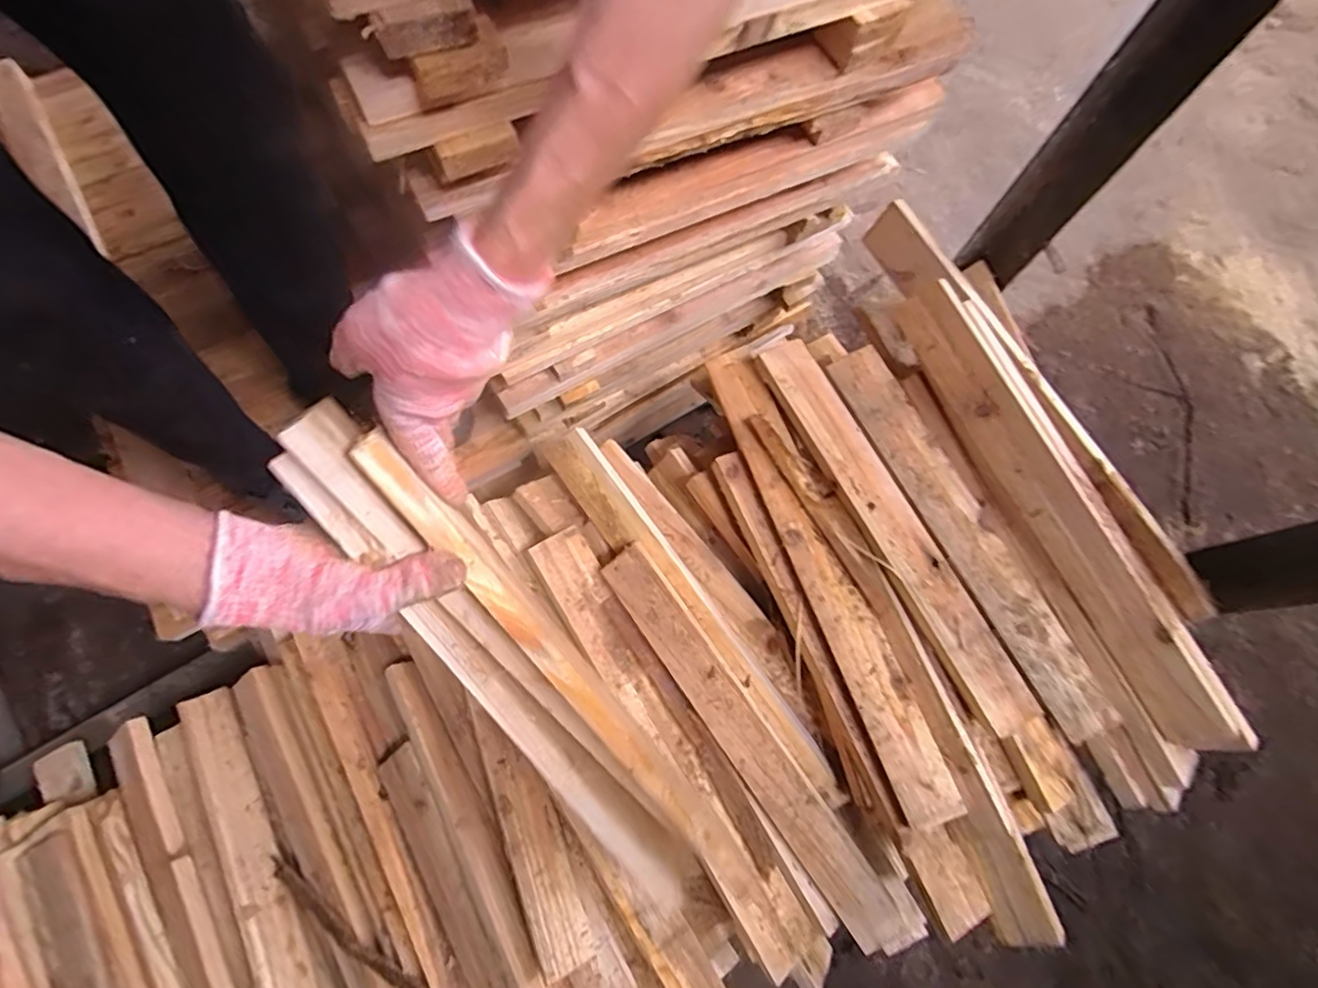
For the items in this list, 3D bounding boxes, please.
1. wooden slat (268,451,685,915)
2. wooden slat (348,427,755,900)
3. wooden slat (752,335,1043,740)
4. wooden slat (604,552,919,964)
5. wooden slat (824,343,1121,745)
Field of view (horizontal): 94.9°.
[{"bbox_3d":[-0.105,0.170,0.445,0.027,0.014,0.476,-36,113,-11],"label":"wooden slat"},{"bbox_3d":[-0.052,0.150,0.438,0.028,0.013,0.462,-38,111,-12],"label":"wooden slat"},{"bbox_3d":[0.230,0.026,0.607,0.052,0.015,0.432,-26,77,-10],"label":"wooden slat"},{"bbox_3d":[0.089,0.252,0.626,0.053,0.013,0.455,-38,81,14],"label":"wooden slat"},{"bbox_3d":[0.309,0.040,0.614,0.054,0.013,0.436,-30,80,6],"label":"wooden slat"}]

